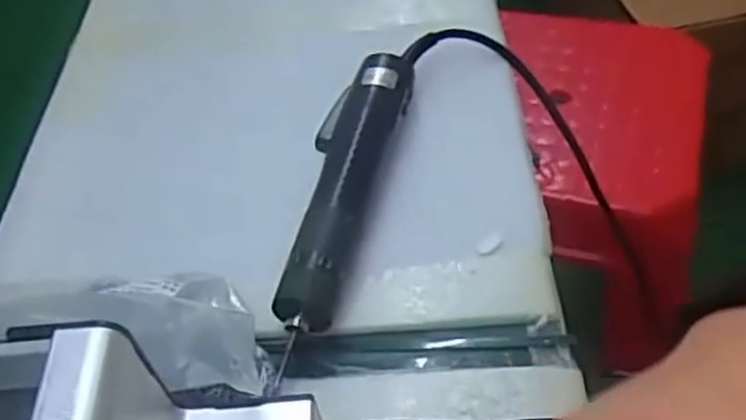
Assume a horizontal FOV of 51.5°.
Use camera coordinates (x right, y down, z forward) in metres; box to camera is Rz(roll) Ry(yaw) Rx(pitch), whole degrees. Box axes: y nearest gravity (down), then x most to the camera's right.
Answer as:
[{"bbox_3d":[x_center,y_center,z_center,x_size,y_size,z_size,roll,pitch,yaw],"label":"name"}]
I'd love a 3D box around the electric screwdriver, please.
[{"bbox_3d":[-0.019,-0.011,0.461,0.043,0.041,0.219,8,51,14],"label":"electric screwdriver"}]

